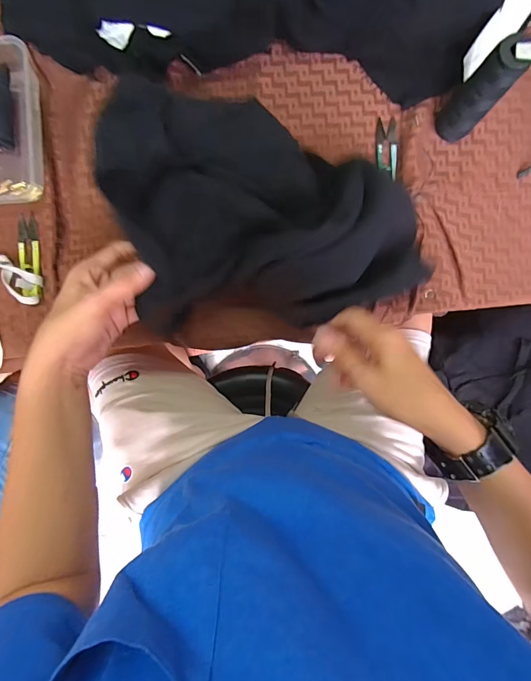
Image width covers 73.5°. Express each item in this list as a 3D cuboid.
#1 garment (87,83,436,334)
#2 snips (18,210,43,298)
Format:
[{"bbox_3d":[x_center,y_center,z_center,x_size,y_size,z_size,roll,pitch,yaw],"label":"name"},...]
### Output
[{"bbox_3d":[0.007,-0.122,0.329,0.279,0.059,0.206,-4,91,-2],"label":"garment"},{"bbox_3d":[-0.272,-0.097,0.407,0.024,0.013,0.097,-8,89,0],"label":"snips"}]

